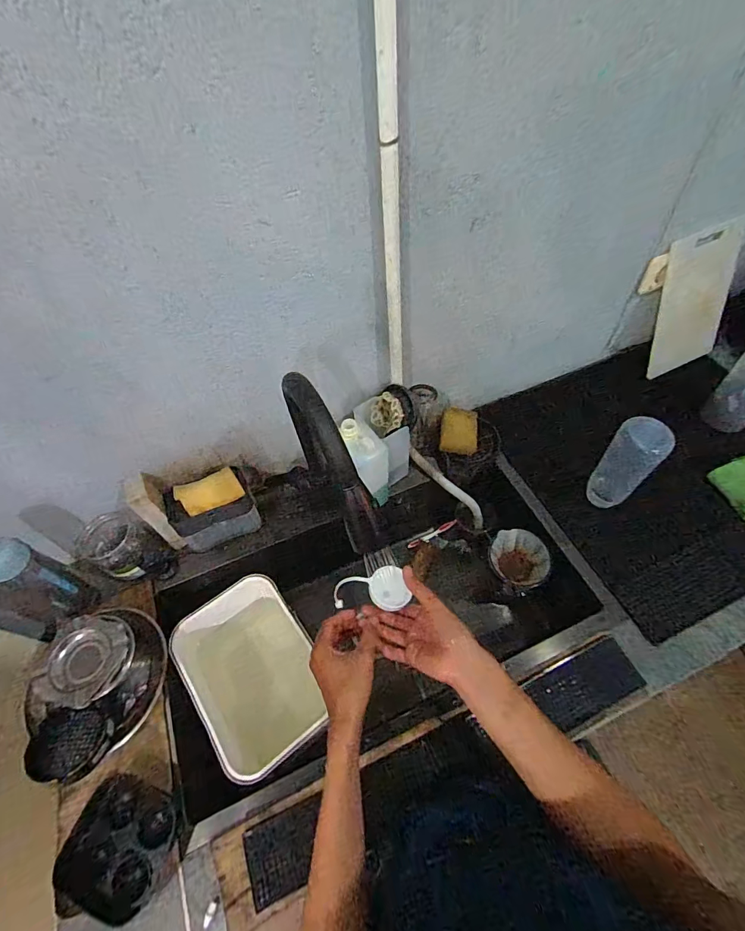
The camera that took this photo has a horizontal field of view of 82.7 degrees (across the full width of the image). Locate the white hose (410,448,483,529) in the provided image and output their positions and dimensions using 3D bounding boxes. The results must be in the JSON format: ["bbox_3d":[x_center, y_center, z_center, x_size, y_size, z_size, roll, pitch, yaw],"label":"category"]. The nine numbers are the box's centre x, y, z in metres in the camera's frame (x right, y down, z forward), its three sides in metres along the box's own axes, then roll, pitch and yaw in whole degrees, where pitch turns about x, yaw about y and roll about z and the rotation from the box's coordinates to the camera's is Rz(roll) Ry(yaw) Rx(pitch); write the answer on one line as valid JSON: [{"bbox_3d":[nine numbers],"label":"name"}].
[{"bbox_3d":[0.168,0.058,0.912,0.256,0.059,0.025,43,60,-18],"label":"white hose"}]

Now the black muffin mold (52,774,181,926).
[{"bbox_3d":[-0.325,0.488,0.545,0.137,0.041,0.128,7,56,9],"label":"black muffin mold"}]

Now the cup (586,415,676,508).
[{"bbox_3d":[0.444,0.003,0.749,0.077,0.184,0.069,37,65,25],"label":"cup"}]

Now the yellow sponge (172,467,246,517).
[{"bbox_3d":[-0.286,0.047,0.741,0.104,0.057,0.032,-24,13,-20],"label":"yellow sponge"}]

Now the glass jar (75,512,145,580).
[{"bbox_3d":[-0.460,0.143,0.763,0.096,0.106,0.085,23,60,18],"label":"glass jar"}]

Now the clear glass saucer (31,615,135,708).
[{"bbox_3d":[-0.429,0.292,0.638,0.107,0.035,0.122,13,56,-5],"label":"clear glass saucer"}]

